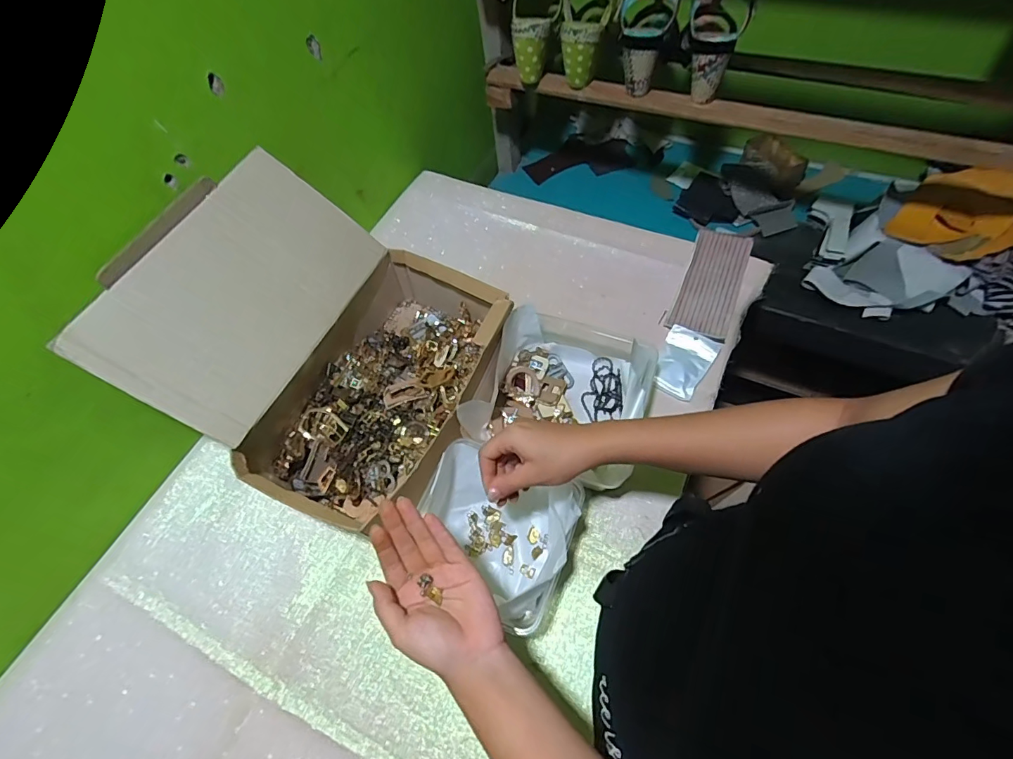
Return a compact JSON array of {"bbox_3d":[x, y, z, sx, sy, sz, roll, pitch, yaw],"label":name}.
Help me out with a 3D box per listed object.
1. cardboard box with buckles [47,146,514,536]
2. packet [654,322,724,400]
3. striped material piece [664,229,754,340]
[{"bbox_3d":[-0.210,-0.041,0.555,0.346,0.215,0.333,24,65,18],"label":"cardboard box with buckles"},{"bbox_3d":[0.238,-0.026,0.622,0.066,0.016,0.101,29,66,21],"label":"packet"},{"bbox_3d":[0.297,-0.140,0.668,0.081,0.025,0.186,20,63,16],"label":"striped material piece"}]

